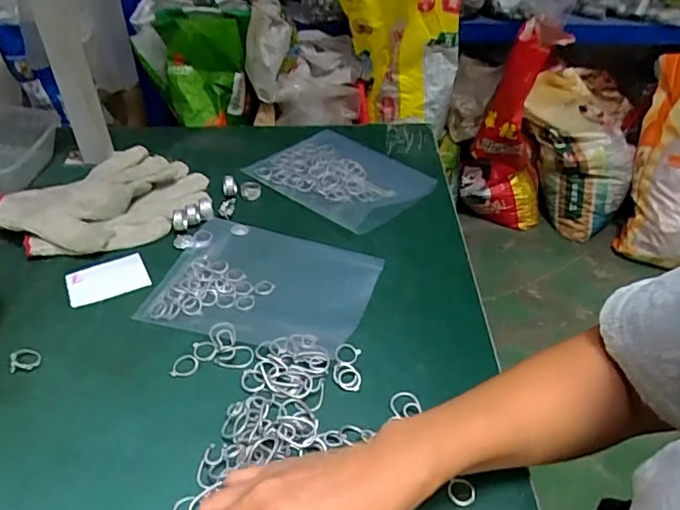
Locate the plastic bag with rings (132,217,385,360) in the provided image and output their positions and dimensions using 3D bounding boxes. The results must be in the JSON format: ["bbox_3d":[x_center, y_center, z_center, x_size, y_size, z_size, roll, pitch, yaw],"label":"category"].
[{"bbox_3d":[-0.073,0.026,0.523,0.201,0.012,0.145,14,43,15],"label":"plastic bag with rings"}]

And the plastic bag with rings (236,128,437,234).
[{"bbox_3d":[-0.001,-0.100,0.657,0.143,0.011,0.209,-28,49,-29],"label":"plastic bag with rings"}]

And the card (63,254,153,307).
[{"bbox_3d":[-0.233,0.025,0.542,0.074,0.004,0.051,-20,50,-18],"label":"card"}]

